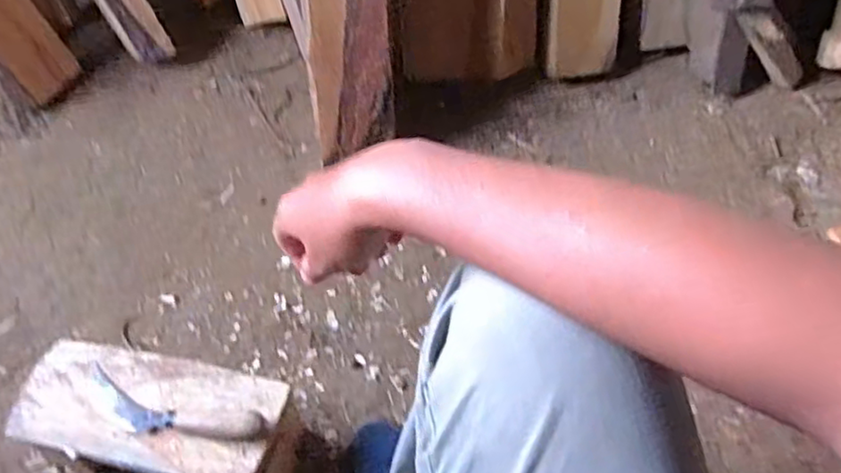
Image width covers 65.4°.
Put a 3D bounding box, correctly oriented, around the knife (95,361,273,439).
[{"bbox_3d":[-0.264,0.185,0.688,0.213,0.026,0.050,12,52,11],"label":"knife"}]

